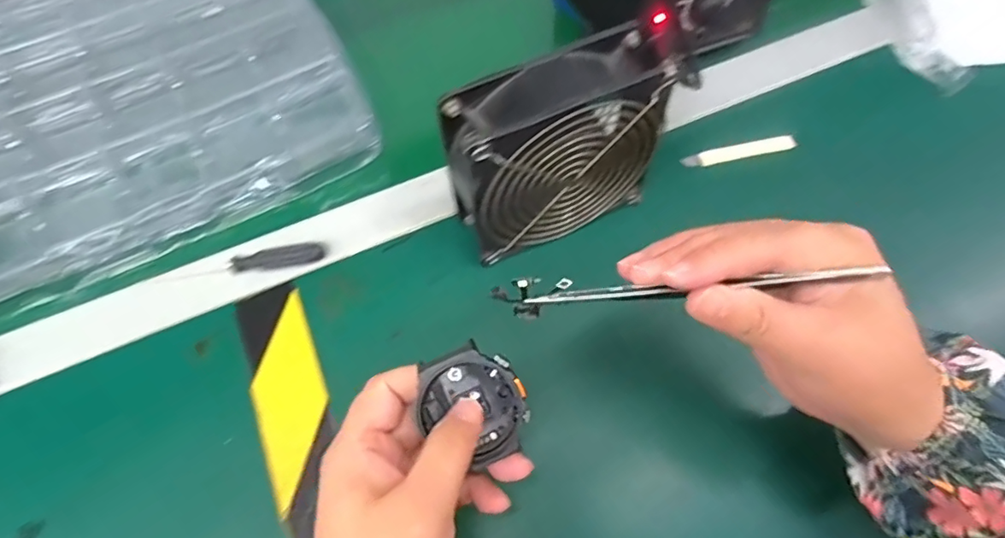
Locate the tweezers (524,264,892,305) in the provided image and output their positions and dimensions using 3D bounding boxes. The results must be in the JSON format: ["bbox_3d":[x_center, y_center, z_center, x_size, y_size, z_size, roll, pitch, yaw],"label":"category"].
[{"bbox_3d":[0.075,0.007,0.211,0.132,0.006,0.007,-6,63,11],"label":"tweezers"}]

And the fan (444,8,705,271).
[{"bbox_3d":[0.032,-0.067,0.320,0.131,0.117,0.049,-26,65,-10],"label":"fan"}]

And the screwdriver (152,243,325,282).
[{"bbox_3d":[-0.173,-0.005,0.359,0.109,0.008,0.014,-6,63,0],"label":"screwdriver"}]

